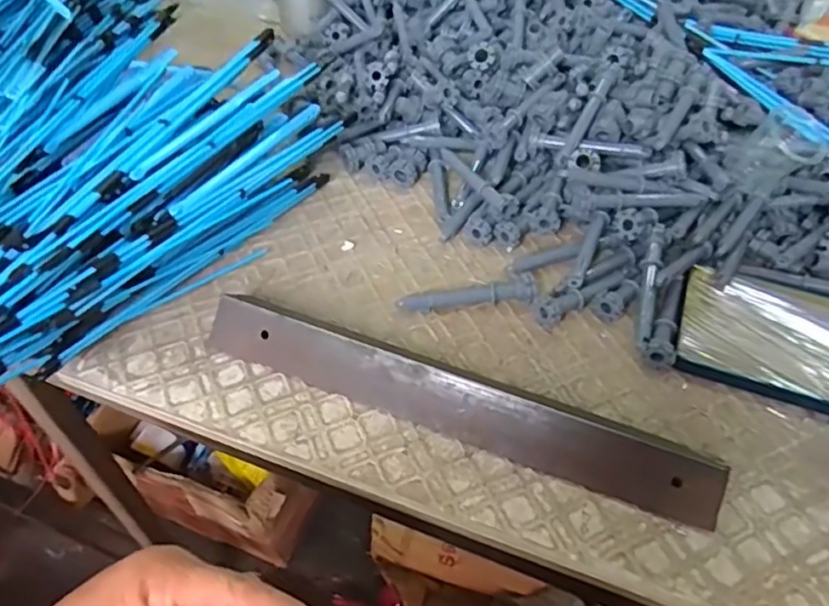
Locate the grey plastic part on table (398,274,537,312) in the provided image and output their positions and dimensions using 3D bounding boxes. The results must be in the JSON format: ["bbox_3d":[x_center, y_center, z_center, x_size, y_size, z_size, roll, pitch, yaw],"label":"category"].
[{"bbox_3d":[0.037,-0.006,0.437,0.093,0.018,0.014,-2,50,-3],"label":"grey plastic part on table"}]

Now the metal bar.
[{"bbox_3d":[0.020,0.051,0.378,0.311,0.027,0.048,19,52,14],"label":"metal bar"}]

